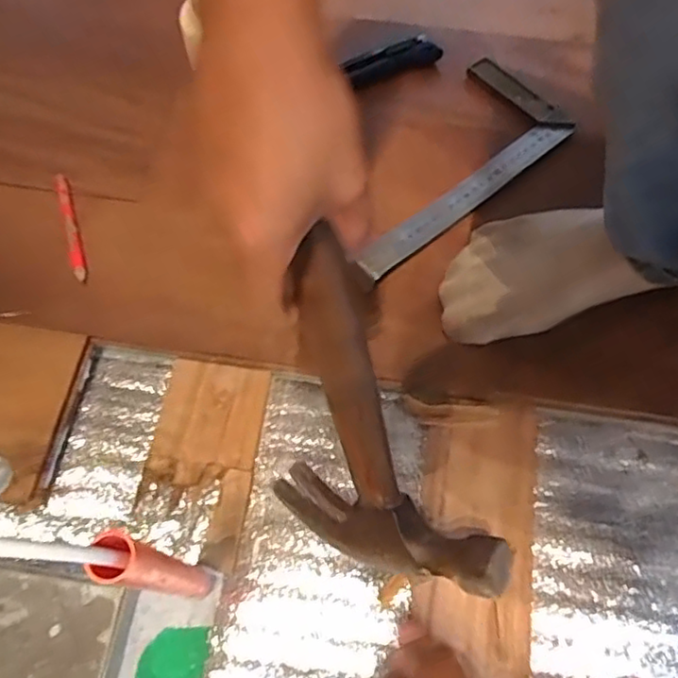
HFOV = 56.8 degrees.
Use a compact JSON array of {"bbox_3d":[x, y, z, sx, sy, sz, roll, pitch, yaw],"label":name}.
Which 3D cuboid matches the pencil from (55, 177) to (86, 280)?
[{"bbox_3d":[-0.232,-0.098,0.542,0.011,0.007,0.115,-18,65,-9],"label":"pencil"}]

